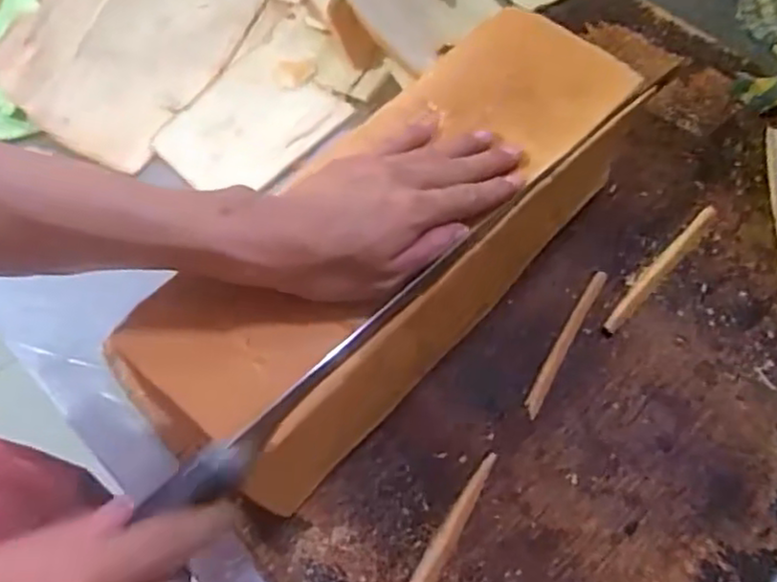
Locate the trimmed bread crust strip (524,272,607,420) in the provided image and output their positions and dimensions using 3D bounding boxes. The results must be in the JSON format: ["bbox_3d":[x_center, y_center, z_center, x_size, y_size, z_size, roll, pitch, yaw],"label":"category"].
[{"bbox_3d":[0.132,0.036,0.510,0.011,0.004,0.129,27,67,16],"label":"trimmed bread crust strip"}]

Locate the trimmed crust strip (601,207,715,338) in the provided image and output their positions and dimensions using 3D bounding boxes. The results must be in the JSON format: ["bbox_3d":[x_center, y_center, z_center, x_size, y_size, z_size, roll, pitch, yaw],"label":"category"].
[{"bbox_3d":[0.213,-0.019,0.542,0.011,0.006,0.153,39,71,20],"label":"trimmed crust strip"}]

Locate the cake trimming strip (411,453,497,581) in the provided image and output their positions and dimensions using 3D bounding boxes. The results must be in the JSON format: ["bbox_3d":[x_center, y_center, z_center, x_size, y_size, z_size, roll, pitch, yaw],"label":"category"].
[{"bbox_3d":[0.042,0.152,0.450,0.013,0.006,0.108,28,68,16],"label":"cake trimming strip"}]

